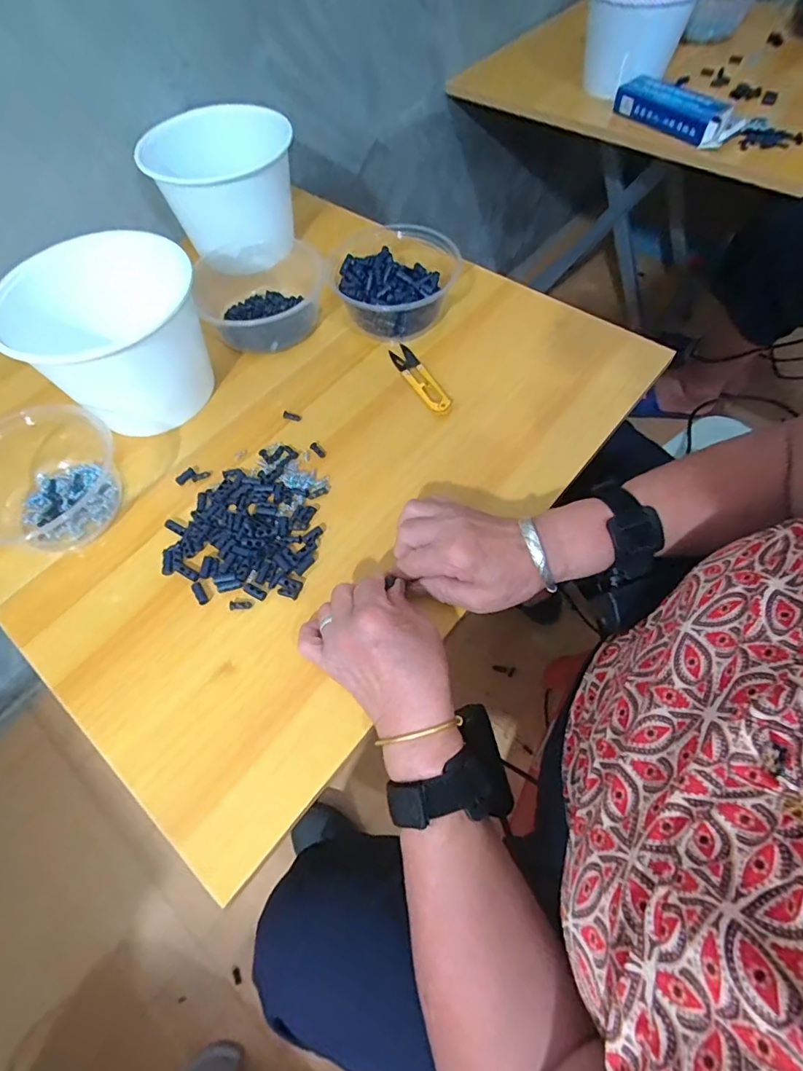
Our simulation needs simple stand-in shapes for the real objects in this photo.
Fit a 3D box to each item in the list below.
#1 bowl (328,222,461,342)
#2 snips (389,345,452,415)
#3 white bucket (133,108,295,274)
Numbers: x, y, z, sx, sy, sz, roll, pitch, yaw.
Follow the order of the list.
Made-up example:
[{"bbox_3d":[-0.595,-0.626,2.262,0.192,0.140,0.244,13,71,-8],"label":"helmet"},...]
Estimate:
[{"bbox_3d":[-0.007,-0.256,0.501,0.104,0.042,0.135,18,64,11],"label":"bowl"},{"bbox_3d":[0.019,-0.154,0.472,0.023,0.006,0.100,-28,65,-12],"label":"snips"},{"bbox_3d":[-0.185,-0.374,0.530,0.117,0.118,0.117,12,63,8],"label":"white bucket"}]

